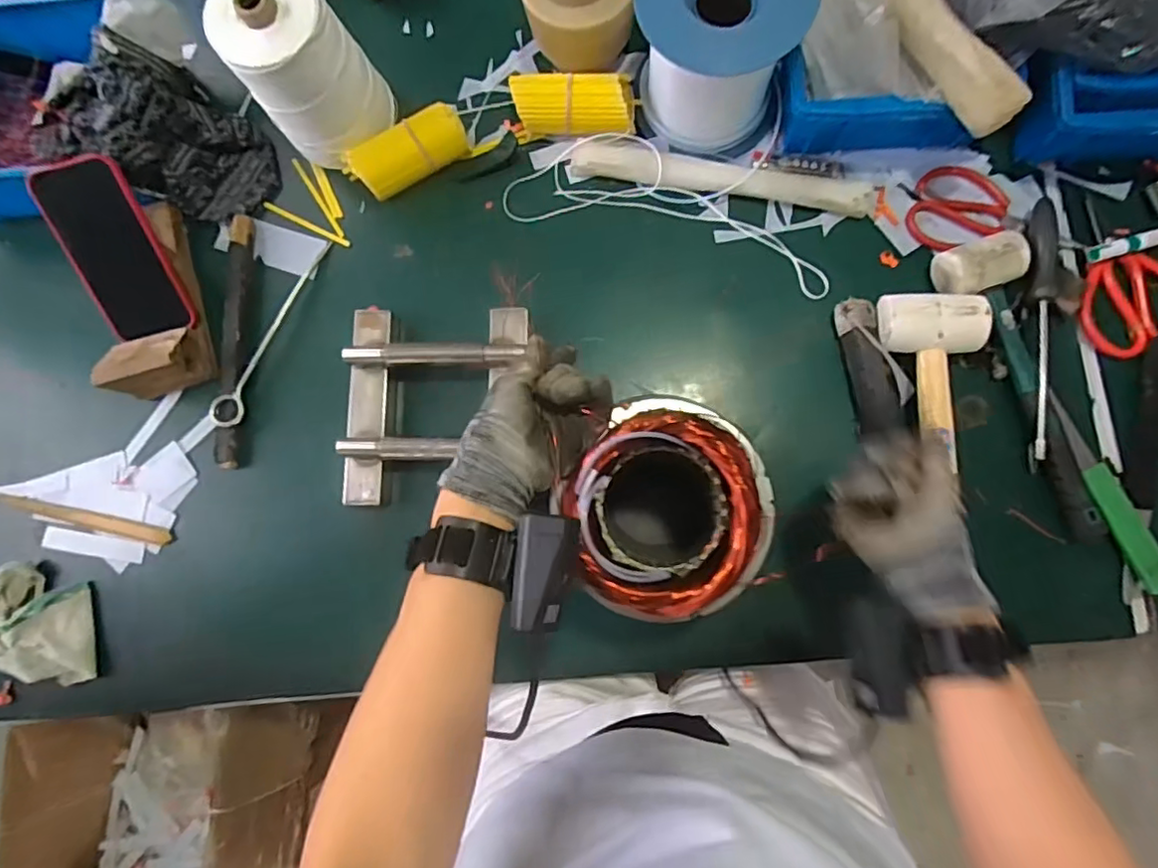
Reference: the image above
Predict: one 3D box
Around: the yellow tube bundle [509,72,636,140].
[{"bbox_3d":[-0.006,-0.338,0.620,0.125,0.045,0.058,-1,82,3],"label":"yellow tube bundle"}]

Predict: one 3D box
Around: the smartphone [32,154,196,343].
[{"bbox_3d":[-0.443,-0.173,0.575,0.074,0.017,0.160,-16,117,-8],"label":"smartphone"}]

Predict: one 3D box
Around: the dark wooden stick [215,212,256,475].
[{"bbox_3d":[-0.355,-0.097,0.619,0.027,0.024,0.261,-1,82,3],"label":"dark wooden stick"}]

